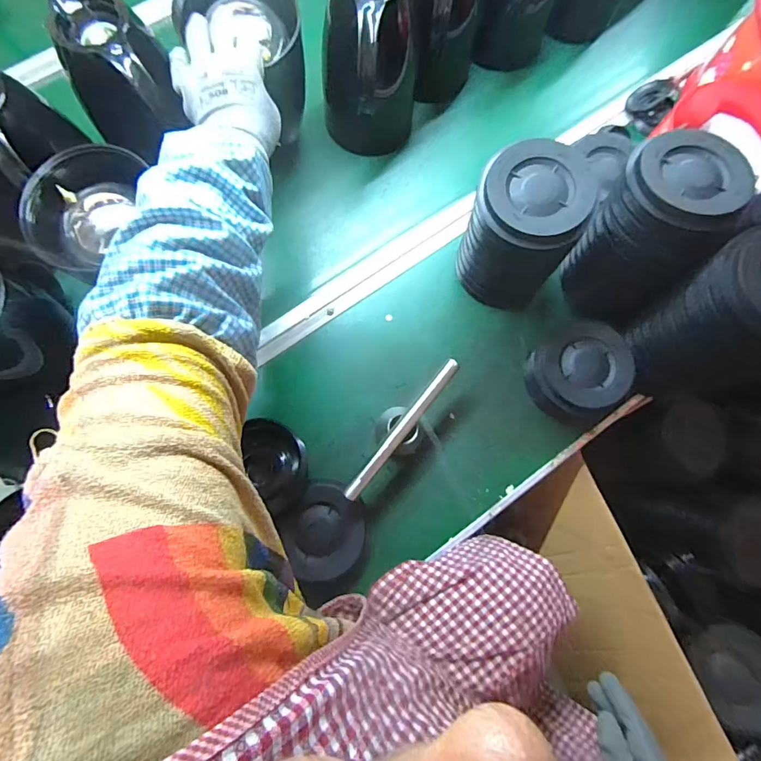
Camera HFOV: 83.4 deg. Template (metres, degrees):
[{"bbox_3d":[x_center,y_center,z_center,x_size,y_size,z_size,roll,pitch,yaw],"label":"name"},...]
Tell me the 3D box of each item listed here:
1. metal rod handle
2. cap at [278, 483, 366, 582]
[{"bbox_3d":[0.027,0.055,0.497,0.017,0.012,0.198,38,80,6],"label":"metal rod handle"},{"bbox_3d":[-0.066,0.179,0.509,0.095,0.037,0.095,0,78,-1],"label":"cap"}]

